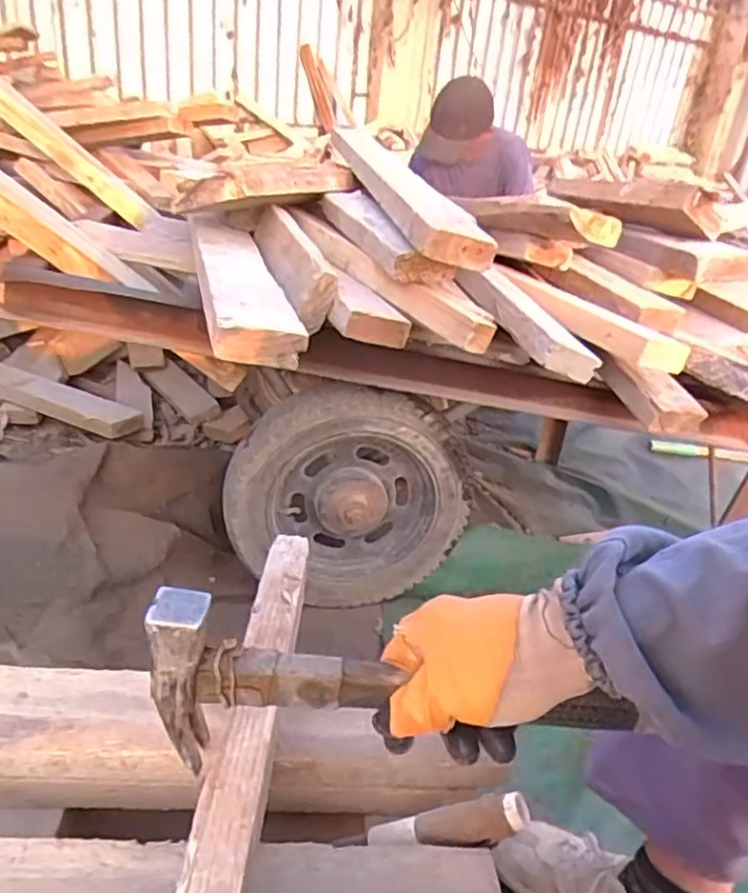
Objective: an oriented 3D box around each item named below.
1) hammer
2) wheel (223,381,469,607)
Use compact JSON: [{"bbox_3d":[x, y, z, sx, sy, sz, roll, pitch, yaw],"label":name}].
[{"bbox_3d":[0.007,0.153,0.412,0.281,0.112,0.025,6,27,-2],"label":"hammer"},{"bbox_3d":[-0.038,0.080,1.069,0.370,0.364,0.084,1,27,-10],"label":"wheel"}]

